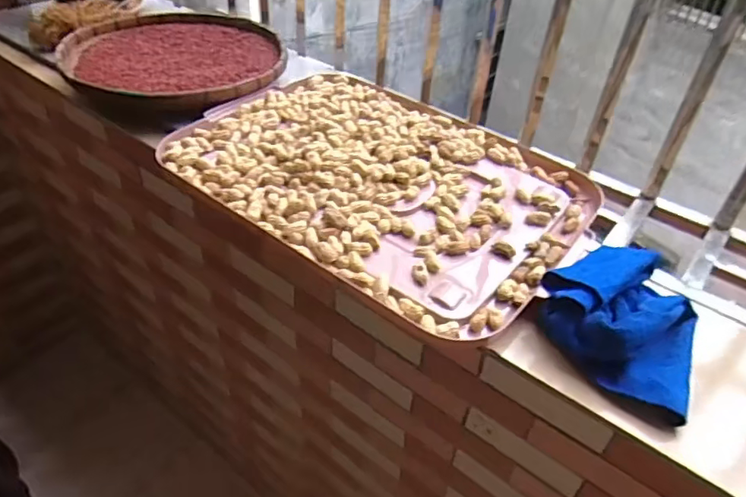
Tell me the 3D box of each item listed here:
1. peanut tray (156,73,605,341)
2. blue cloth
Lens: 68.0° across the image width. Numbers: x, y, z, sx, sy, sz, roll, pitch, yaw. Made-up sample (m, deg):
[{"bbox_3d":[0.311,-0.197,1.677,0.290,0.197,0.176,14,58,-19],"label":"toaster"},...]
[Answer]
[{"bbox_3d":[0.012,-0.117,0.825,0.569,0.048,0.446,28,45,25],"label":"peanut tray"},{"bbox_3d":[0.274,0.067,0.606,0.159,0.064,0.186,21,43,19],"label":"blue cloth"}]

